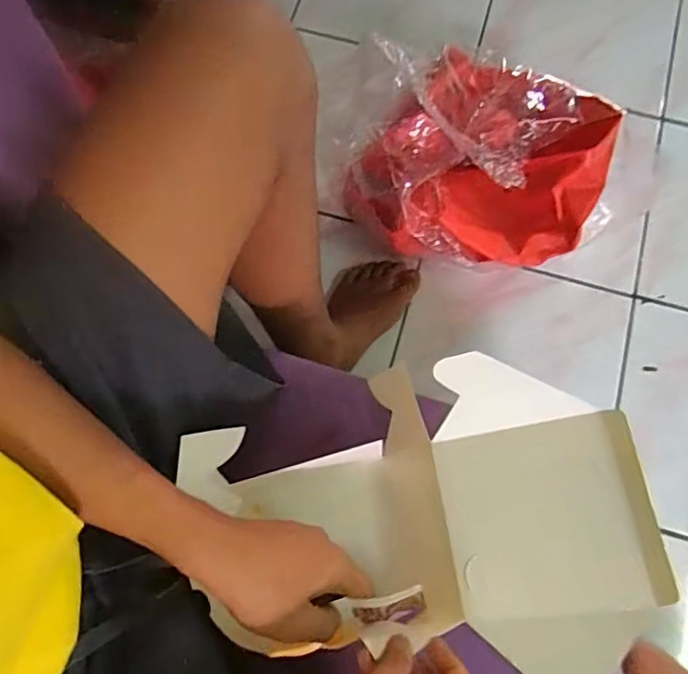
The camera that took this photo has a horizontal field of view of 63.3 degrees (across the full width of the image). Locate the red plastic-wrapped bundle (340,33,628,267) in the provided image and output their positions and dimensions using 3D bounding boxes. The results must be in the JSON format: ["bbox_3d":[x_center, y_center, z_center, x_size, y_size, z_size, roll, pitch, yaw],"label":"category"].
[{"bbox_3d":[0.174,-0.219,0.715,0.306,0.191,0.276,-1,75,-1],"label":"red plastic-wrapped bundle"}]

